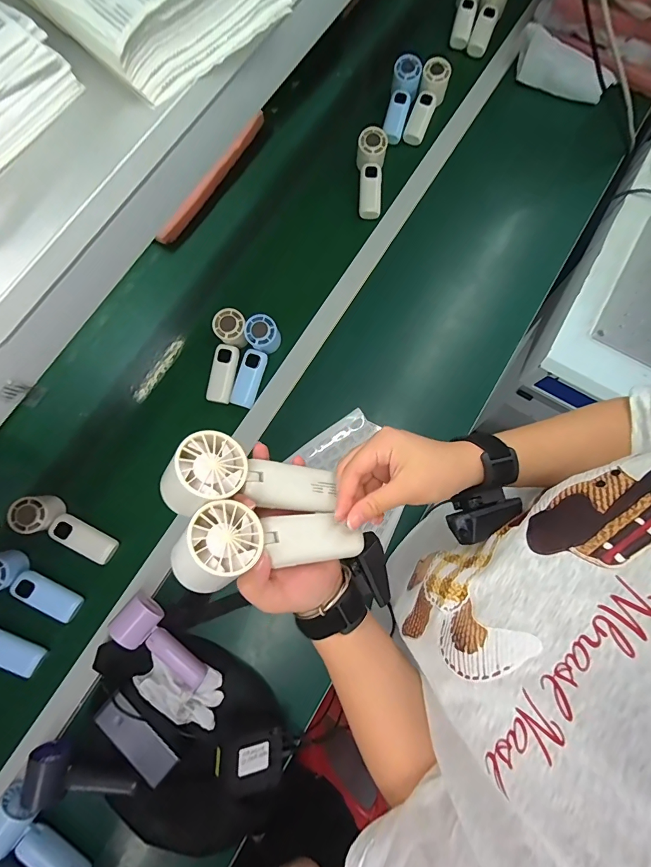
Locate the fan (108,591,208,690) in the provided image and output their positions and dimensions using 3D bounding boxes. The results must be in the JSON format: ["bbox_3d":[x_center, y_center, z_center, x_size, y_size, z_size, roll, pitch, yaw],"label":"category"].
[{"bbox_3d":[-0.233,0.301,0.563,0.150,0.049,0.059,35,79,6],"label":"fan"}]

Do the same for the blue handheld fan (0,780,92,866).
[{"bbox_3d":[-0.383,0.545,0.514,0.161,0.052,0.068,29,78,5],"label":"blue handheld fan"}]

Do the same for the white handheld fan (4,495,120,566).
[{"bbox_3d":[-0.404,0.150,0.605,0.156,0.046,0.051,34,78,-11],"label":"white handheld fan"}]

